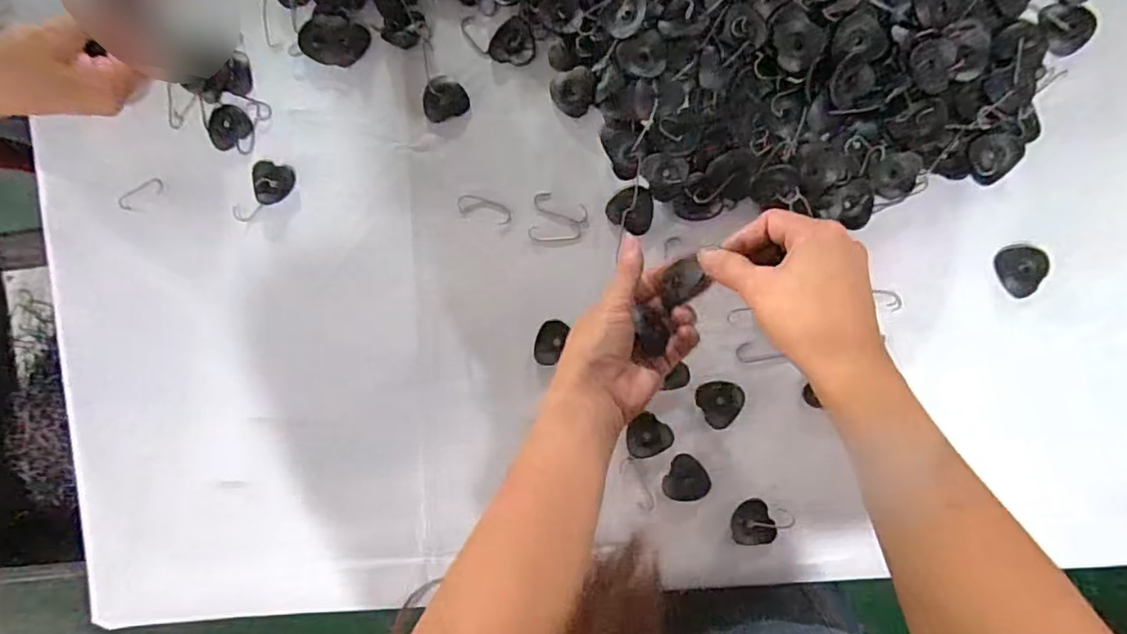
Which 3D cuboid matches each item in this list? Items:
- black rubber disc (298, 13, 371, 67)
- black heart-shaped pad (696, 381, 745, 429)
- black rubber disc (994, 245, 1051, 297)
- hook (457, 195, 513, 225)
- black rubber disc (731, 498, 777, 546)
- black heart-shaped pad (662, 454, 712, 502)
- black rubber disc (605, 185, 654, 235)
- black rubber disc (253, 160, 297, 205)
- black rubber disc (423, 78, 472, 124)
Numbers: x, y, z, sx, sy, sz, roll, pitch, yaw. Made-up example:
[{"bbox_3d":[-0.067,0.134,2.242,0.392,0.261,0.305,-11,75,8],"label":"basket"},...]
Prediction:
[{"bbox_3d":[-0.185,-0.221,0.484,0.055,0.004,0.037,23,95,5],"label":"black rubber disc"},{"bbox_3d":[0.122,0.065,0.463,0.034,0.004,0.036,-32,89,7],"label":"black heart-shaped pad"},{"bbox_3d":[0.334,-0.035,0.440,0.031,0.009,0.037,-23,90,7],"label":"black rubber disc"},{"bbox_3d":[-0.063,-0.085,0.480,0.045,0.004,0.016,17,94,5],"label":"hook"},{"bbox_3d":[0.145,0.157,0.462,0.032,0.006,0.033,0,93,6],"label":"black rubber disc"},{"bbox_3d":[0.094,0.127,0.470,0.034,0.004,0.034,-36,89,7],"label":"black heart-shaped pad"},{"bbox_3d":[0.054,-0.084,0.465,0.035,0.004,0.034,0,93,6],"label":"black rubber disc"},{"bbox_3d":[-0.239,-0.110,0.498,0.035,0.004,0.034,3,93,6],"label":"black rubber disc"},{"bbox_3d":[-0.095,-0.173,0.480,0.036,0.006,0.030,-16,91,7],"label":"black rubber disc"}]

